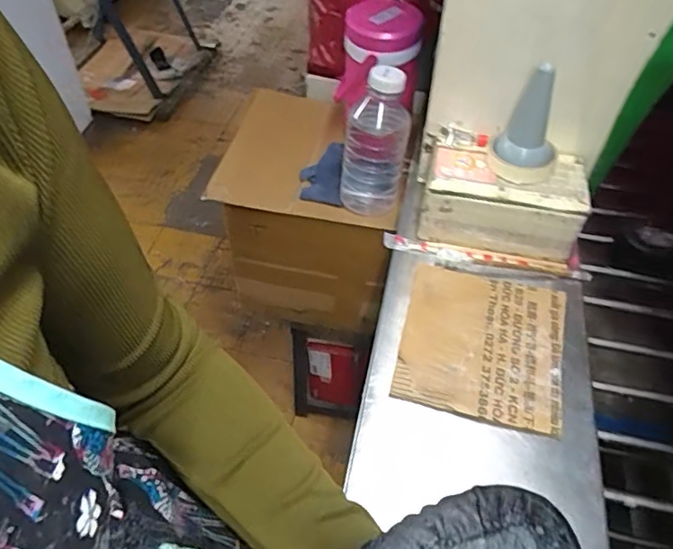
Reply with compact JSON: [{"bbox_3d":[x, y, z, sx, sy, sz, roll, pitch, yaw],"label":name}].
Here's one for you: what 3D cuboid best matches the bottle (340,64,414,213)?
[{"bbox_3d":[0.059,-0.204,0.837,0.094,0.224,0.106,7,48,4],"label":"bottle"}]

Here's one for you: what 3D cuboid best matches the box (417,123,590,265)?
[{"bbox_3d":[0.210,-0.104,0.716,0.194,0.096,0.133,10,49,6],"label":"box"}]

